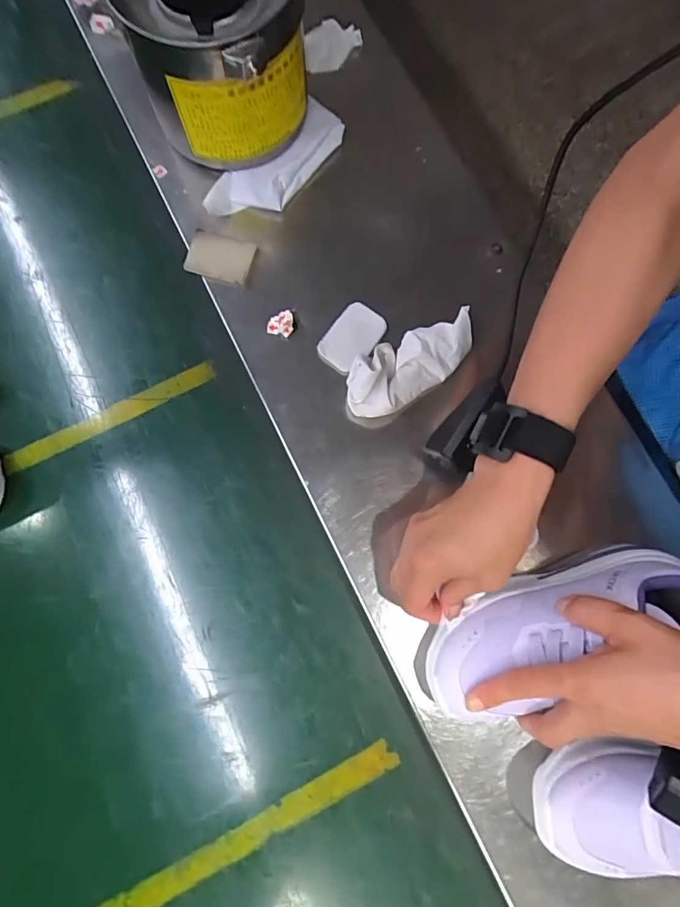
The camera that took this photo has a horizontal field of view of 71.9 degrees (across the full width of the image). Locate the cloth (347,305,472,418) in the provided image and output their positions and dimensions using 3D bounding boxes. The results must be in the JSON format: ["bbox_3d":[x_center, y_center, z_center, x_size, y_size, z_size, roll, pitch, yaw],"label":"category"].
[{"bbox_3d":[0.057,-0.073,0.380,0.115,0.036,0.051,-30,81,-8],"label":"cloth"}]

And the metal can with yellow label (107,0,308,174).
[{"bbox_3d":[-0.098,-0.330,0.386,0.132,0.119,0.140,0,78,-2],"label":"metal can with yellow label"}]

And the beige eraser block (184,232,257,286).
[{"bbox_3d":[-0.105,-0.171,0.412,0.055,0.012,0.039,11,78,1],"label":"beige eraser block"}]

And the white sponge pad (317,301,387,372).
[{"bbox_3d":[0.011,-0.099,0.405,0.039,0.012,0.061,35,79,6],"label":"white sponge pad"}]

